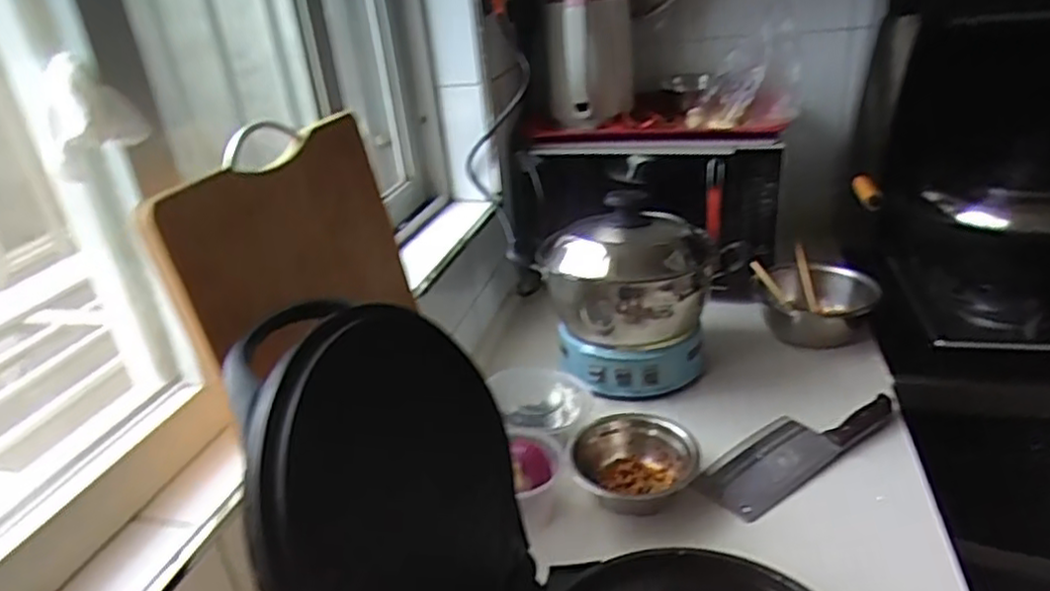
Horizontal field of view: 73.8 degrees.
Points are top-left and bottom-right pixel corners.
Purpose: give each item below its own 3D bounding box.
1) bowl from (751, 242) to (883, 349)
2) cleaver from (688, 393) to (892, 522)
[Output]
[{"bbox_3d":[0.461,0.008,1.123,0.174,0.112,0.179,2,27,16],"label":"bowl"},{"bbox_3d":[0.334,0.187,0.867,0.289,0.031,0.097,-21,30,-29],"label":"cleaver"}]

